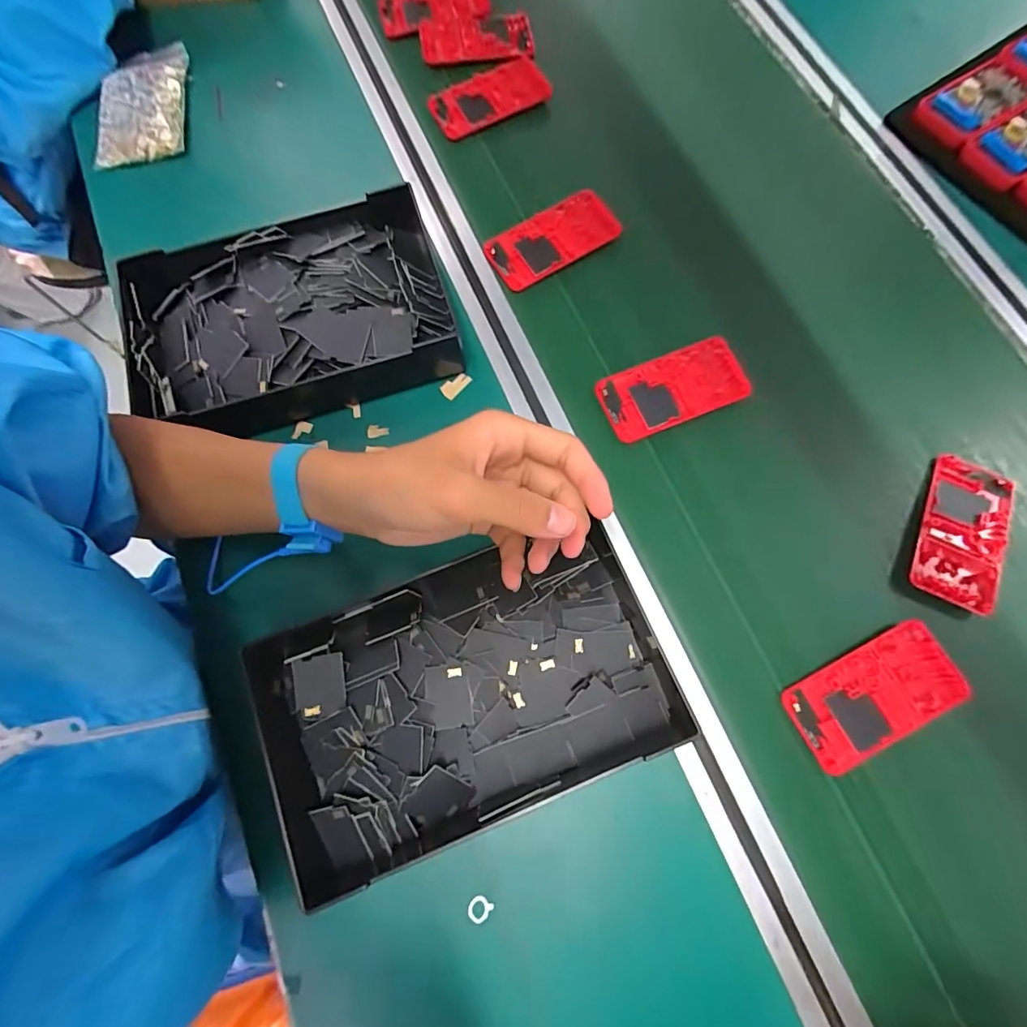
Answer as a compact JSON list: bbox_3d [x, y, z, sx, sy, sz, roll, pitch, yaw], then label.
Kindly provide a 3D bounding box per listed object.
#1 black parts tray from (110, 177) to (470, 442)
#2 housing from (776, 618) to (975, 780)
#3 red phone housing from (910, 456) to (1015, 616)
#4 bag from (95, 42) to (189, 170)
[{"bbox_3d":[-0.184,-0.163,0.408,0.254,0.064,0.166,-19,75,-5],"label":"black parts tray"},{"bbox_3d":[0.260,0.131,0.342,0.122,0.013,0.059,-26,76,-7],"label":"housing"},{"bbox_3d":[0.356,0.013,0.374,0.061,0.008,0.121,25,76,7],"label":"red phone housing"},{"bbox_3d":[-0.396,-0.432,0.500,0.090,0.018,0.143,-7,77,3],"label":"bag"}]

